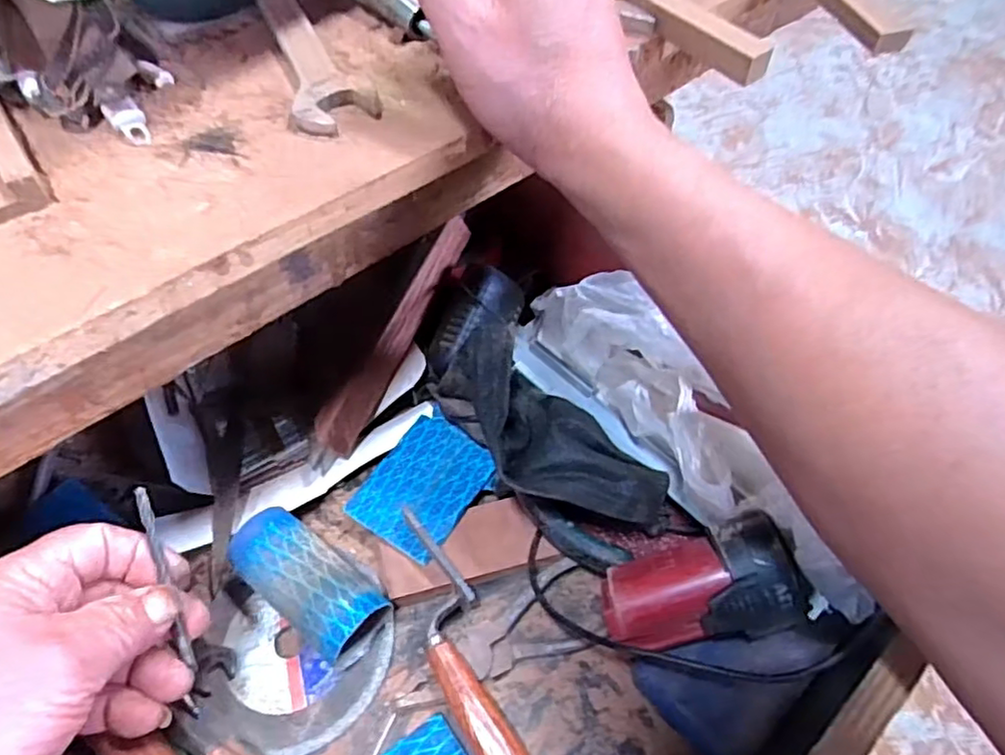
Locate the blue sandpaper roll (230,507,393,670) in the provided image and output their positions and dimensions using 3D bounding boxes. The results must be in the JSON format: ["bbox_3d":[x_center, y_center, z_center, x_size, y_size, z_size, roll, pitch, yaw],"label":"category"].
[{"bbox_3d":[-0.099,0.103,0.326,0.084,0.034,0.037,31,59,20],"label":"blue sandpaper roll"}]

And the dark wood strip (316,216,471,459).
[{"bbox_3d":[-0.063,-0.029,0.406,0.008,0.031,0.171,10,64,40],"label":"dark wood strip"}]

